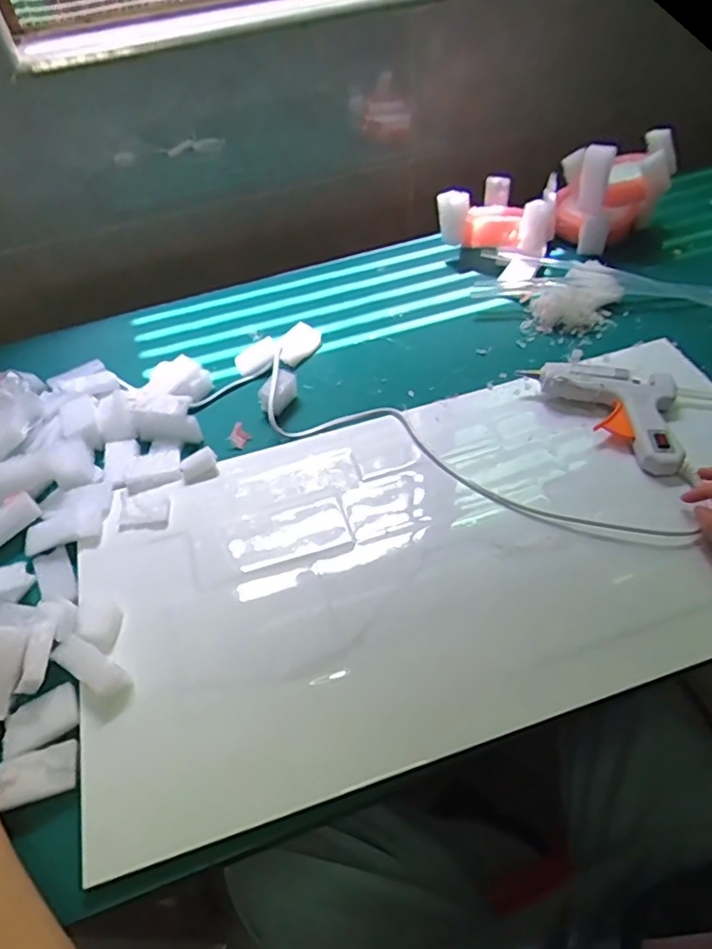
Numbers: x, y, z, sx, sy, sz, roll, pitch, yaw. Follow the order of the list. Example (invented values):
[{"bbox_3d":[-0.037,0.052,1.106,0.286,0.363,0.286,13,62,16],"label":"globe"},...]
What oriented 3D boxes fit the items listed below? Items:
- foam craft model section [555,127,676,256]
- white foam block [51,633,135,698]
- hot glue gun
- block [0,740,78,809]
[{"bbox_3d":[0.322,-0.363,0.757,0.131,0.132,0.151,14,52,14],"label":"foam craft model section"},{"bbox_3d":[-0.185,0.136,0.416,0.058,0.021,0.023,25,55,21],"label":"white foam block"},{"bbox_3d":[0.220,-0.057,0.539,0.137,0.040,0.117,10,51,11],"label":"hot glue gun"},{"bbox_3d":[-0.206,0.193,0.382,0.047,0.006,0.029,-16,51,-10],"label":"block"}]

